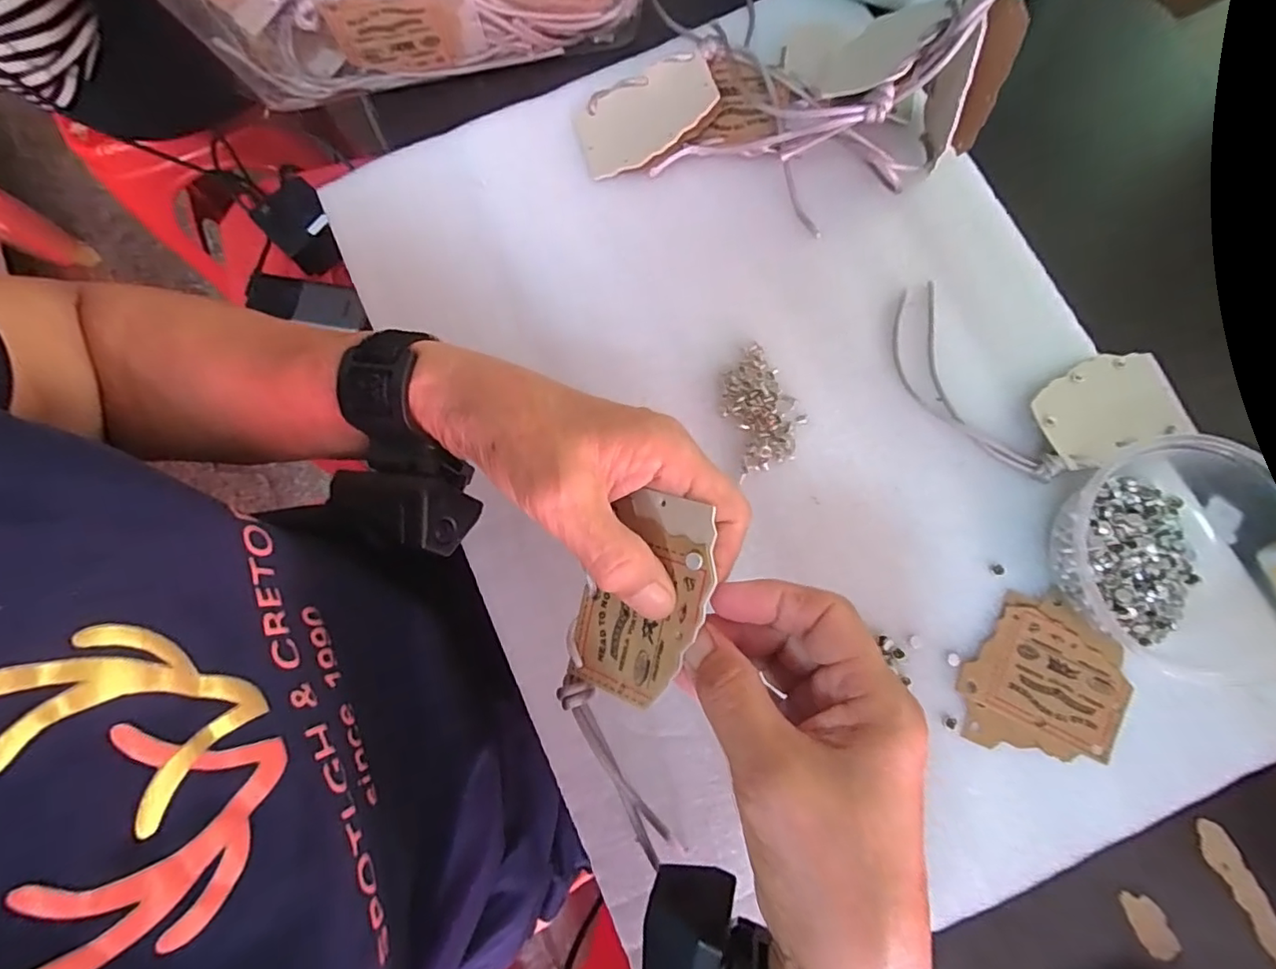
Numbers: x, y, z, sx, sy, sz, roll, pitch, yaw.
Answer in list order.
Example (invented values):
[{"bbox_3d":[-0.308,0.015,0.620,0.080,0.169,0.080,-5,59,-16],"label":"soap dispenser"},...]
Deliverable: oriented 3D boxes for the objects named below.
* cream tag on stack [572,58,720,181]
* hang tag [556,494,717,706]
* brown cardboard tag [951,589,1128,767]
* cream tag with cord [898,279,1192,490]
[{"bbox_3d":[0.005,-0.225,0.339,0.085,0.005,0.056,-18,75,16],"label":"cream tag on stack"},{"bbox_3d":[-0.001,0.050,0.223,0.054,0.006,0.090,17,95,30],"label":"hang tag"},{"bbox_3d":[0.208,0.098,0.284,0.078,0.004,0.079,16,81,5],"label":"brown cardboard tag"},{"bbox_3d":[0.221,-0.049,0.307,0.166,0.009,0.090,19,81,5],"label":"cream tag with cord"}]

